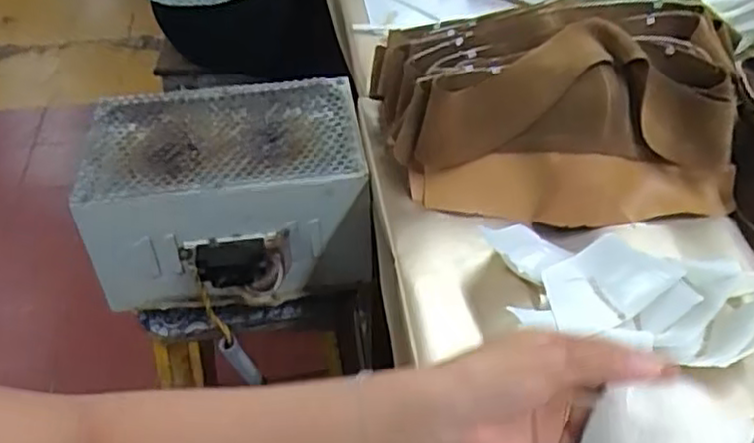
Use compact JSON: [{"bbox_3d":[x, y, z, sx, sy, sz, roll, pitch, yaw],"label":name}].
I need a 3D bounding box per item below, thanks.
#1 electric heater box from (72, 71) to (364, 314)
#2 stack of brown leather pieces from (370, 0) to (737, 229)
[{"bbox_3d":[-0.165,-0.030,0.808,0.292,0.147,0.226,-6,43,-7],"label":"electric heater box"},{"bbox_3d":[0.172,-0.113,0.686,0.347,0.135,0.207,3,42,3],"label":"stack of brown leather pieces"}]

